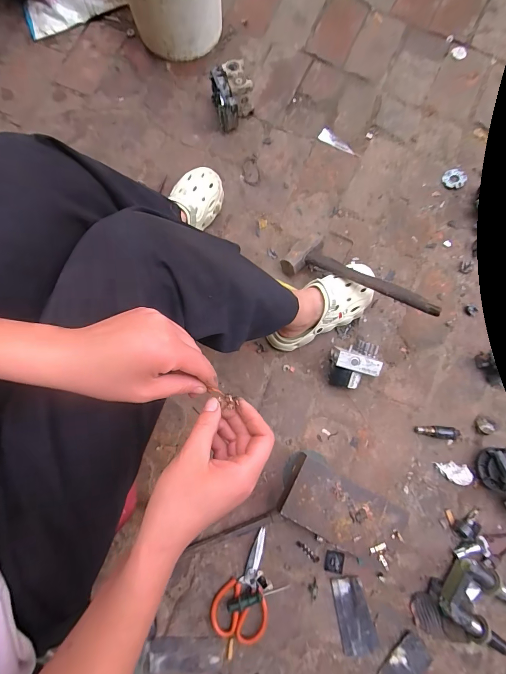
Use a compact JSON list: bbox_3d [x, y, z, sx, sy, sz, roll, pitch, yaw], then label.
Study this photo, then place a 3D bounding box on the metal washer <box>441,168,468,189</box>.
[{"bbox_3d":[0.483,-0.379,0.786,0.051,0.012,0.049,0,80,1],"label":"metal washer"}]

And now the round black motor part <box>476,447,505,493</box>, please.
[{"bbox_3d":[0.487,0.265,0.654,0.062,0.047,0.086,8,79,3],"label":"round black motor part"}]

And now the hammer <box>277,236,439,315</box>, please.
[{"bbox_3d":[0.217,-0.126,0.678,0.336,0.048,0.113,32,77,30],"label":"hammer"}]

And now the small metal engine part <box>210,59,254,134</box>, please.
[{"bbox_3d":[-0.049,-0.582,0.806,0.091,0.101,0.112,-18,80,-3],"label":"small metal engine part"}]

